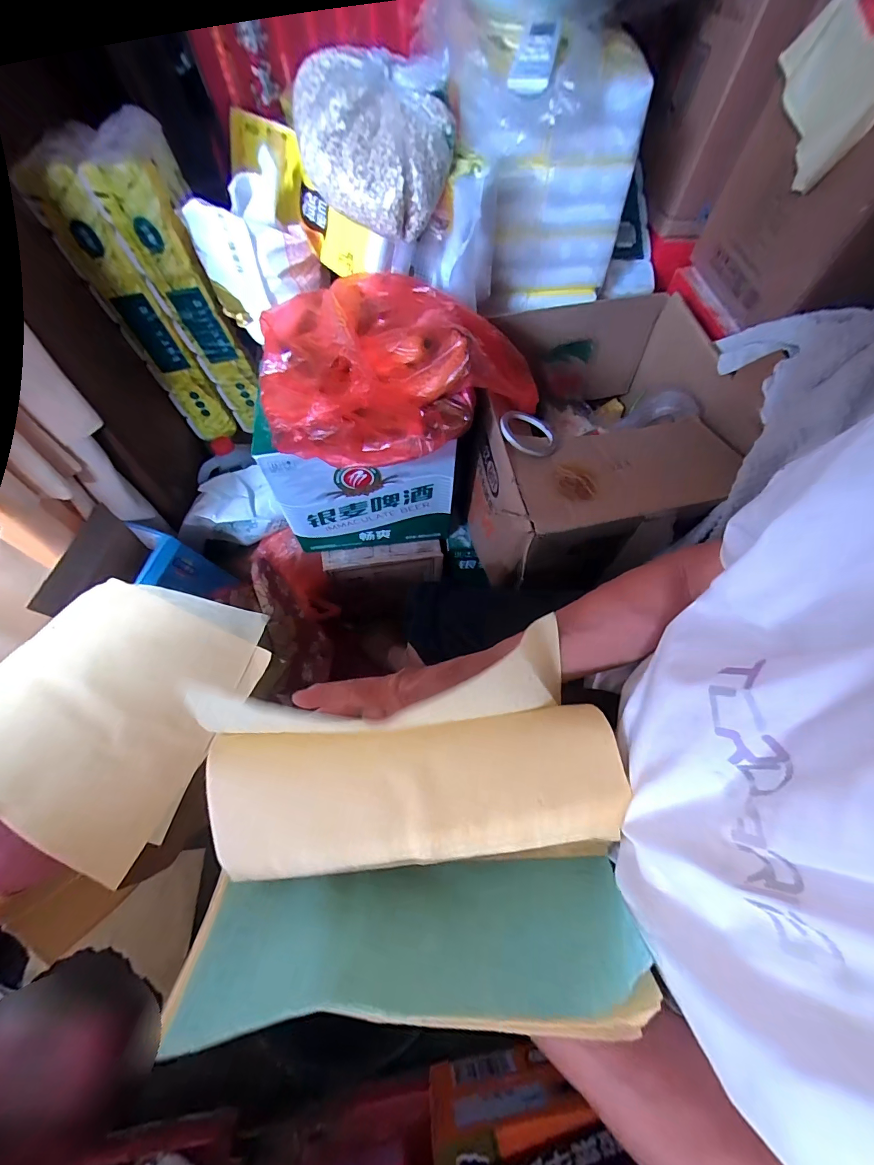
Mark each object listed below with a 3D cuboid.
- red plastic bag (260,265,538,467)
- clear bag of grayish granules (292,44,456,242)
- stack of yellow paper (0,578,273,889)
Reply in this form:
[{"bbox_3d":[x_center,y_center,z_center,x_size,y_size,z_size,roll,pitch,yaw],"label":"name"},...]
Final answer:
[{"bbox_3d":[-0.038,-0.302,0.555,0.380,0.123,0.256,-11,61,-6],"label":"red plastic bag"},{"bbox_3d":[-0.078,-0.541,0.497,0.192,0.118,0.160,5,60,3],"label":"clear bag of grayish granules"},{"bbox_3d":[-0.417,0.137,0.513,0.318,0.032,0.318,19,62,10],"label":"stack of yellow paper"}]

